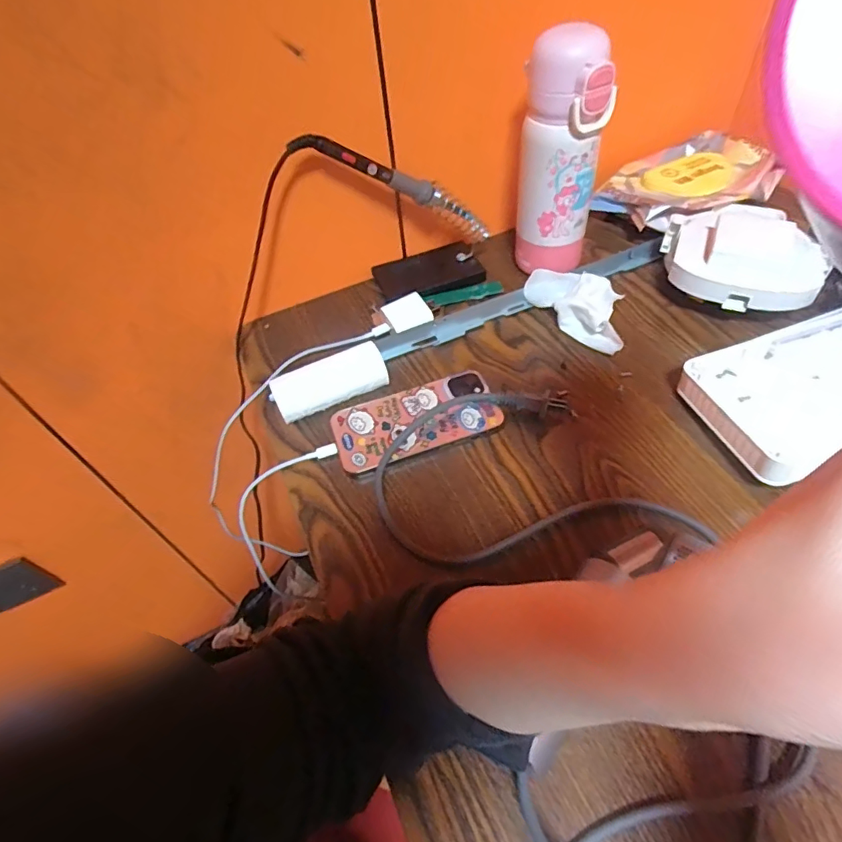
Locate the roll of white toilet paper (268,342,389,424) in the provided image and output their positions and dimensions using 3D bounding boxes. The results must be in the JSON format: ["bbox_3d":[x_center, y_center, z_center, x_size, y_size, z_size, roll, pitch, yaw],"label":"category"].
[{"bbox_3d":[-0.087,-0.038,0.488,0.107,0.027,0.042,-24,54,-12],"label":"roll of white toilet paper"}]

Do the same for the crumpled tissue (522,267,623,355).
[{"bbox_3d":[0.163,-0.117,0.514,0.055,0.035,0.116,-35,57,-19],"label":"crumpled tissue"}]

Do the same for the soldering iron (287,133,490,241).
[{"bbox_3d":[-0.015,-0.227,0.501,0.223,0.027,0.018,11,43,-36],"label":"soldering iron"}]

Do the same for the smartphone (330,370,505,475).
[{"bbox_3d":[-0.006,-0.003,0.460,0.143,0.011,0.077,-19,54,-9],"label":"smartphone"}]

